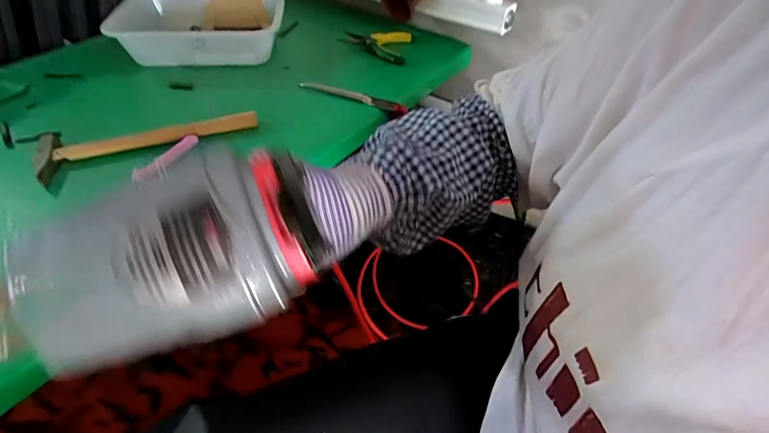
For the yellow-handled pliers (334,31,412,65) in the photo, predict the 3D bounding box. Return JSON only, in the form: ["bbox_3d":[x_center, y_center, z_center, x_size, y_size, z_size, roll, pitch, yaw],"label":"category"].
[{"bbox_3d":[-0.017,-0.333,0.791,0.130,0.023,0.102,7,47,1],"label":"yellow-handled pliers"}]

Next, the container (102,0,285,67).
[{"bbox_3d":[-0.322,-0.338,0.728,0.244,0.062,0.200,-2,47,-7],"label":"container"}]

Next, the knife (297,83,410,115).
[{"bbox_3d":[-0.052,-0.200,0.671,0.183,0.010,0.028,20,49,13],"label":"knife"}]

